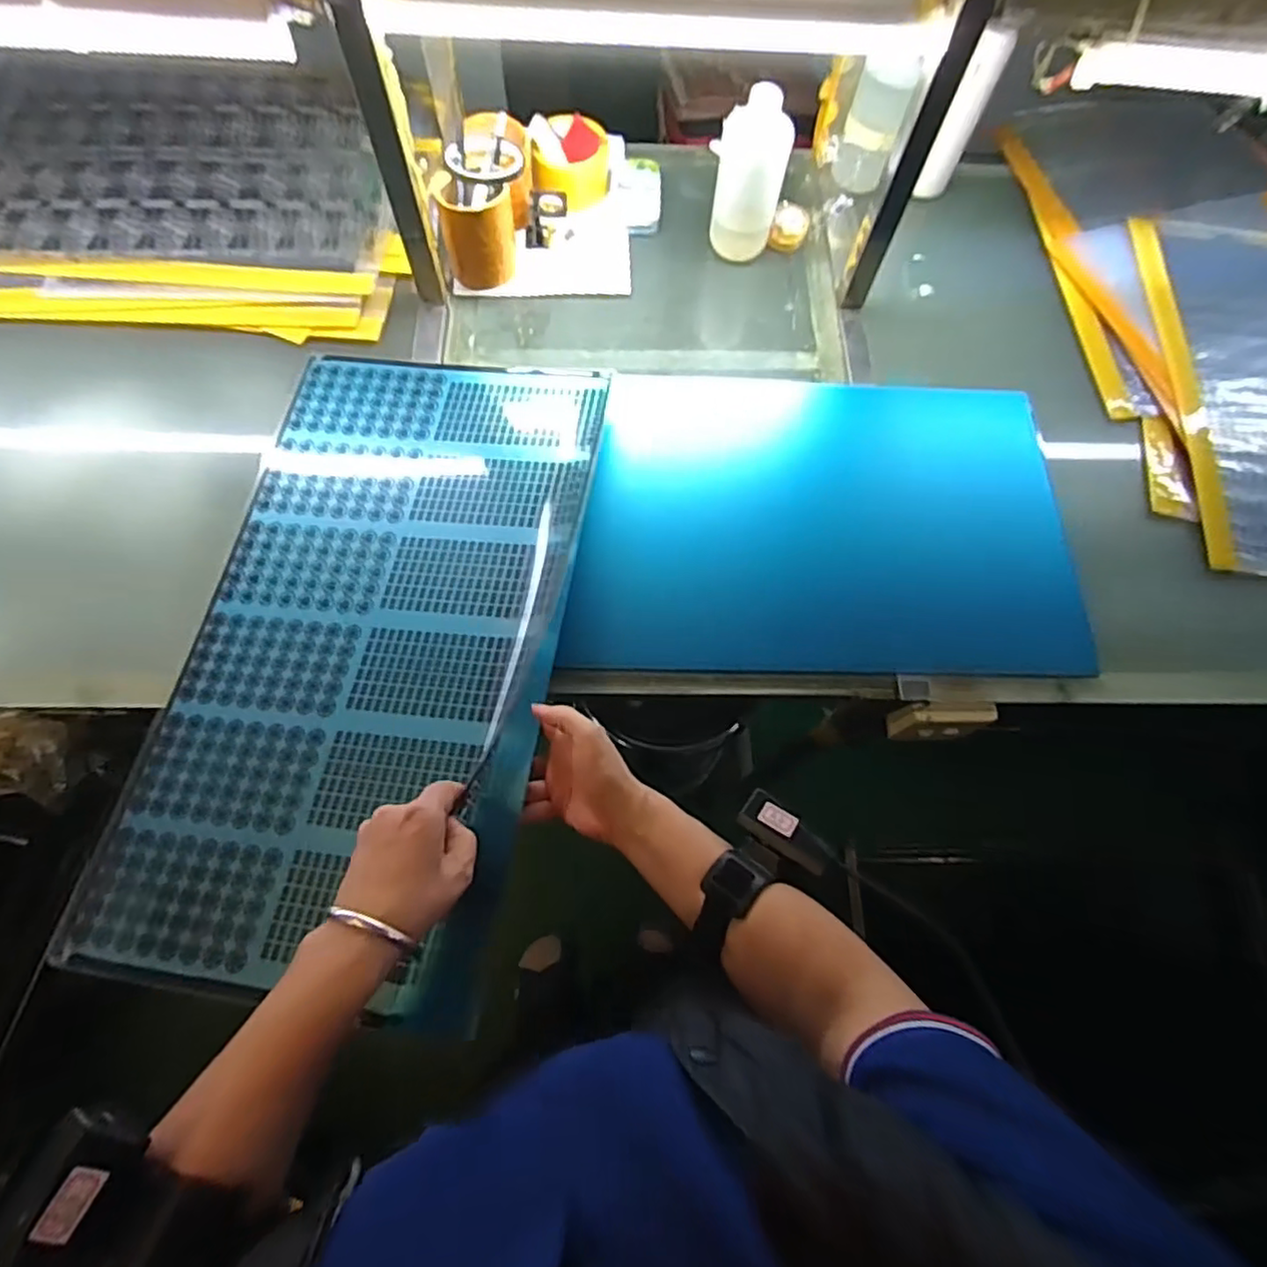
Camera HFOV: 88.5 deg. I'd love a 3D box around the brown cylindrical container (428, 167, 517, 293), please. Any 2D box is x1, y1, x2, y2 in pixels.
[{"bbox_3d":[-0.180,-0.465,0.760,0.082,0.100,0.066,-7,70,-6],"label":"brown cylindrical container"}]

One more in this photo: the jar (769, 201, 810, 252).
[{"bbox_3d":[0.201,-0.518,0.834,0.045,0.041,0.051,16,69,3],"label":"jar"}]

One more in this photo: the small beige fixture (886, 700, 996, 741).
[{"bbox_3d":[0.327,0.093,0.687,0.089,0.081,0.024,2,69,-2],"label":"small beige fixture"}]

